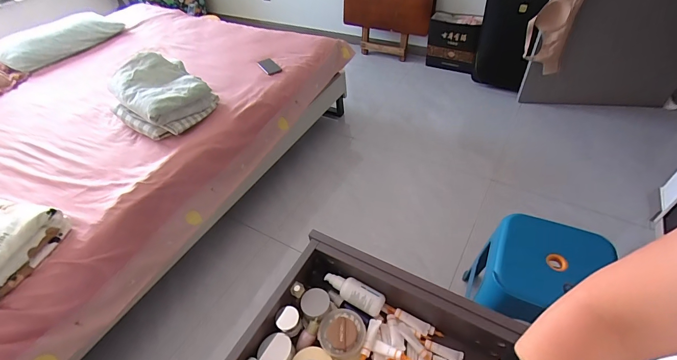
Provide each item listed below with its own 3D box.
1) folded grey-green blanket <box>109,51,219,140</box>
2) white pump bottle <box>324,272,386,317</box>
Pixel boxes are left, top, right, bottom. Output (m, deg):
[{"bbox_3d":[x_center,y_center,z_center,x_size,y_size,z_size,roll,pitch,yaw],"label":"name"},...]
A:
[{"bbox_3d":[-0.783,-0.389,1.496,0.428,0.179,0.347,25,55,27],"label":"folded grey-green blanket"},{"bbox_3d":[0.030,0.208,0.636,0.117,0.034,0.042,22,53,25],"label":"white pump bottle"}]

